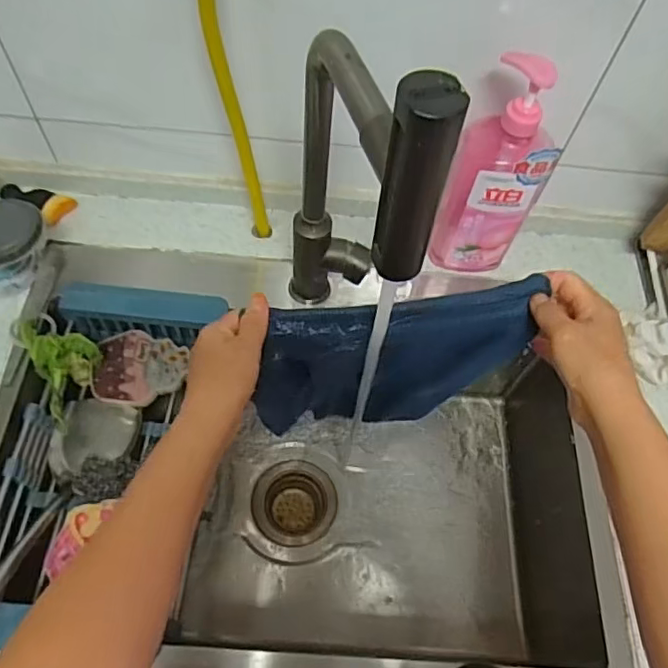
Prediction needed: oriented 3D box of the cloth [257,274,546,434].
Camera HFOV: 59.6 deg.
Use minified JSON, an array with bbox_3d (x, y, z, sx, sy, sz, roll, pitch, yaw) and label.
[{"bbox_3d":[0.048,0.031,0.540,0.228,0.198,0.049,-4,62,-6],"label":"cloth"}]

